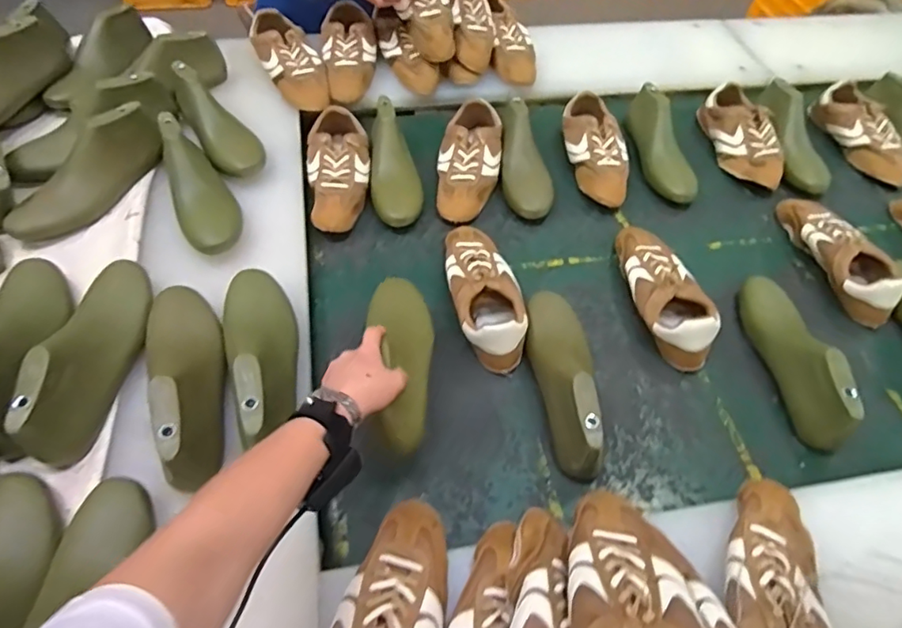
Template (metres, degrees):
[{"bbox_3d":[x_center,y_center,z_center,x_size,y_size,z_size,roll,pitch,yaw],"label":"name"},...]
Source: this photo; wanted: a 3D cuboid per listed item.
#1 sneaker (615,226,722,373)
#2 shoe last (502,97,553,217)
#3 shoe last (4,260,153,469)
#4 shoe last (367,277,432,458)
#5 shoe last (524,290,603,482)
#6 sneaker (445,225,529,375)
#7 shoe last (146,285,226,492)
[{"bbox_3d":[0.327,-0.045,0.836,0.107,0.070,0.265,-8,57,-7],"label":"sneaker"},{"bbox_3d":[0.123,-0.295,0.999,0.079,0.070,0.269,-6,70,-6],"label":"shoe last"},{"bbox_3d":[-0.428,0.032,0.653,0.087,0.089,0.269,-5,56,-5],"label":"shoe last"},{"bbox_3d":[-0.061,0.039,0.676,0.076,0.067,0.267,-5,44,-4],"label":"shoe last"},{"bbox_3d":[0.146,0.071,0.731,0.076,0.097,0.278,-1,56,-2],"label":"shoe last"},{"bbox_3d":[0.046,-0.046,0.820,0.105,0.069,0.266,-8,57,-7],"label":"sneaker"},{"bbox_3d":[-0.305,0.059,0.631,0.083,0.085,0.264,-22,59,-15],"label":"shoe last"}]

